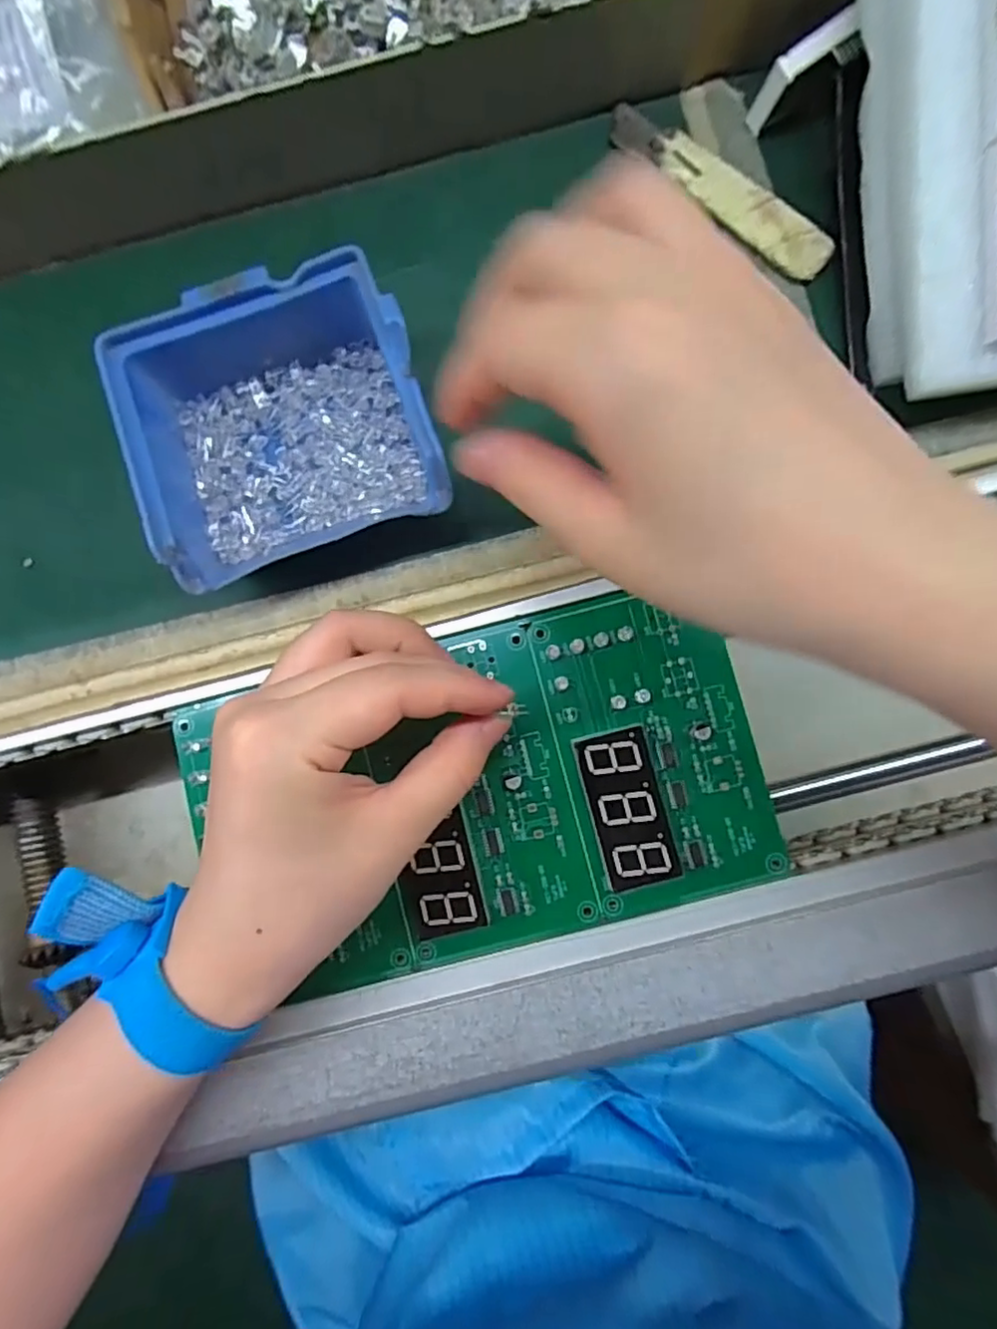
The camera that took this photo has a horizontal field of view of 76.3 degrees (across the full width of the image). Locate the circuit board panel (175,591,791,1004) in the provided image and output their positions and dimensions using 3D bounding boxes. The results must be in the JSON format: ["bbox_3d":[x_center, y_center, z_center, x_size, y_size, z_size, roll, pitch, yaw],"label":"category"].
[{"bbox_3d":[-0.008,0.051,0.255,0.221,0.012,0.124,-15,86,2],"label":"circuit board panel"}]

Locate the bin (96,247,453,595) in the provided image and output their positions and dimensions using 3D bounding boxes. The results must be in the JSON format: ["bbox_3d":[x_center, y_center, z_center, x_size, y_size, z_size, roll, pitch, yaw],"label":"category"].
[{"bbox_3d":[-0.077,-0.087,0.237,0.103,0.046,0.096,-20,84,0],"label":"bin"}]

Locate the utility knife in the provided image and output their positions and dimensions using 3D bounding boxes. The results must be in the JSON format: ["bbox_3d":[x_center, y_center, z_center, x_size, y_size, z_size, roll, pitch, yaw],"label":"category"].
[{"bbox_3d":[0.091,-0.198,0.263,0.108,0.004,0.021,41,87,6],"label":"utility knife"}]

